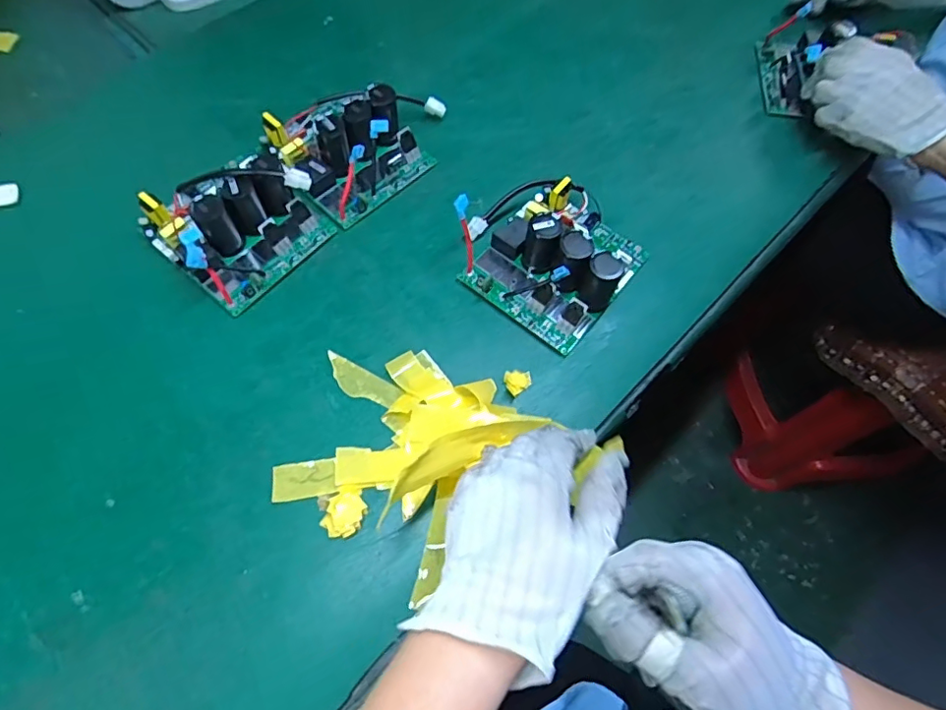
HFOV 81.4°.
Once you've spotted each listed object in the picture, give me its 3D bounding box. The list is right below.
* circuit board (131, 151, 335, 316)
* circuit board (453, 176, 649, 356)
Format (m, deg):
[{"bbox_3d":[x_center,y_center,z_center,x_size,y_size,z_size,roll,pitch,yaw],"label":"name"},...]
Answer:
[{"bbox_3d":[-0.213,-0.125,0.484,0.133,0.058,0.127,38,69,15],"label":"circuit board"},{"bbox_3d":[0.070,-0.102,0.485,0.146,0.058,0.148,37,69,14],"label":"circuit board"}]

